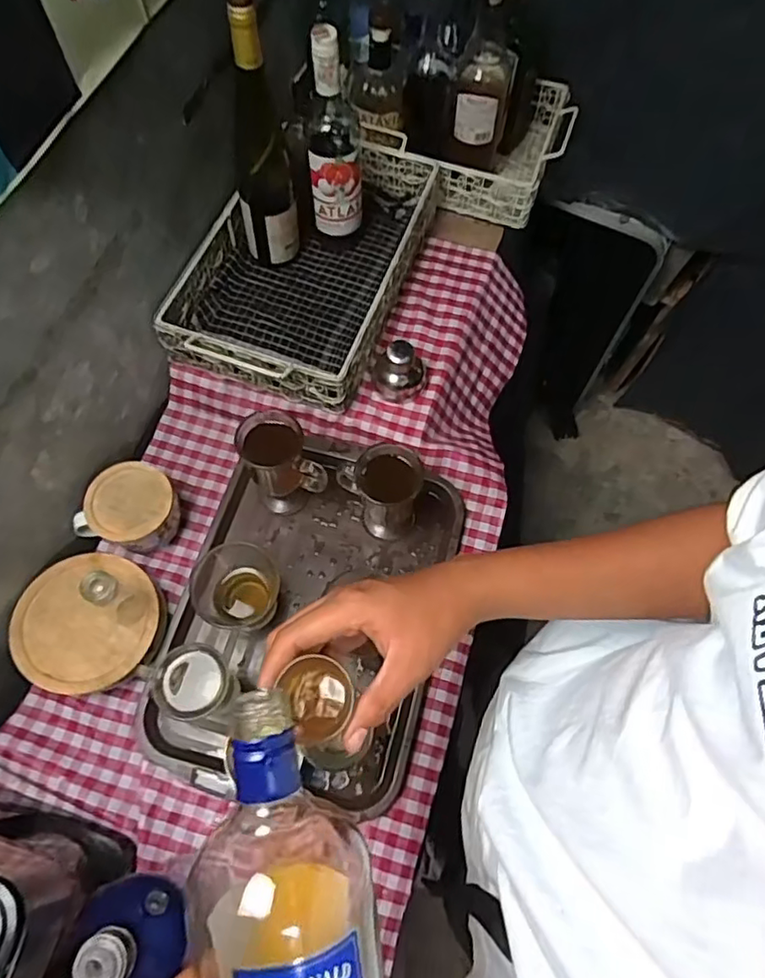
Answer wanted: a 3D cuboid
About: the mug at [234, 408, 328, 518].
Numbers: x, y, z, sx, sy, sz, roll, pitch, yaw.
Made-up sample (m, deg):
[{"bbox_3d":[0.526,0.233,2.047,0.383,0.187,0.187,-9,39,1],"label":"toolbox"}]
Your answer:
[{"bbox_3d":[-0.118,-0.028,0.711,0.070,0.139,0.086,-29,70,-14],"label":"mug"}]

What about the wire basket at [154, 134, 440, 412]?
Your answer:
[{"bbox_3d":[-0.099,-0.313,0.842,0.251,0.091,0.421,19,67,7],"label":"wire basket"}]

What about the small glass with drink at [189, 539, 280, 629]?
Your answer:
[{"bbox_3d":[-0.166,0.118,0.692,0.079,0.092,0.094,9,66,2],"label":"small glass with drink"}]

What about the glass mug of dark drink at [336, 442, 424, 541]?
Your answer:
[{"bbox_3d":[0.002,0.001,0.709,0.069,0.131,0.078,-35,71,-16],"label":"glass mug of dark drink"}]

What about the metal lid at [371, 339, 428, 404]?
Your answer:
[{"bbox_3d":[0.021,-0.155,0.774,0.072,0.072,0.059,11,66,4],"label":"metal lid"}]

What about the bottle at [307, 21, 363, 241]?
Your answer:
[{"bbox_3d":[-0.061,-0.443,0.782,0.064,0.281,0.078,-1,66,-2],"label":"bottle"}]

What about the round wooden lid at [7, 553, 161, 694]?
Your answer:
[{"bbox_3d":[-0.329,0.147,0.669,0.152,0.022,0.143,1,66,-1],"label":"round wooden lid"}]

